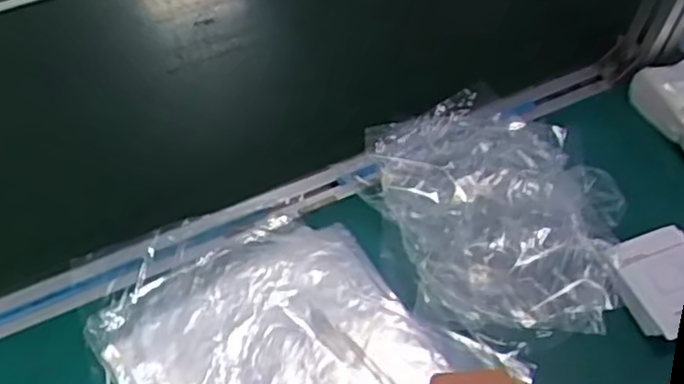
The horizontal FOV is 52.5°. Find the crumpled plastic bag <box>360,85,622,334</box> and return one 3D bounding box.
[{"bbox_3d":[0.150,0.010,0.665,0.194,0.054,0.263,-22,58,-17],"label":"crumpled plastic bag"}]

